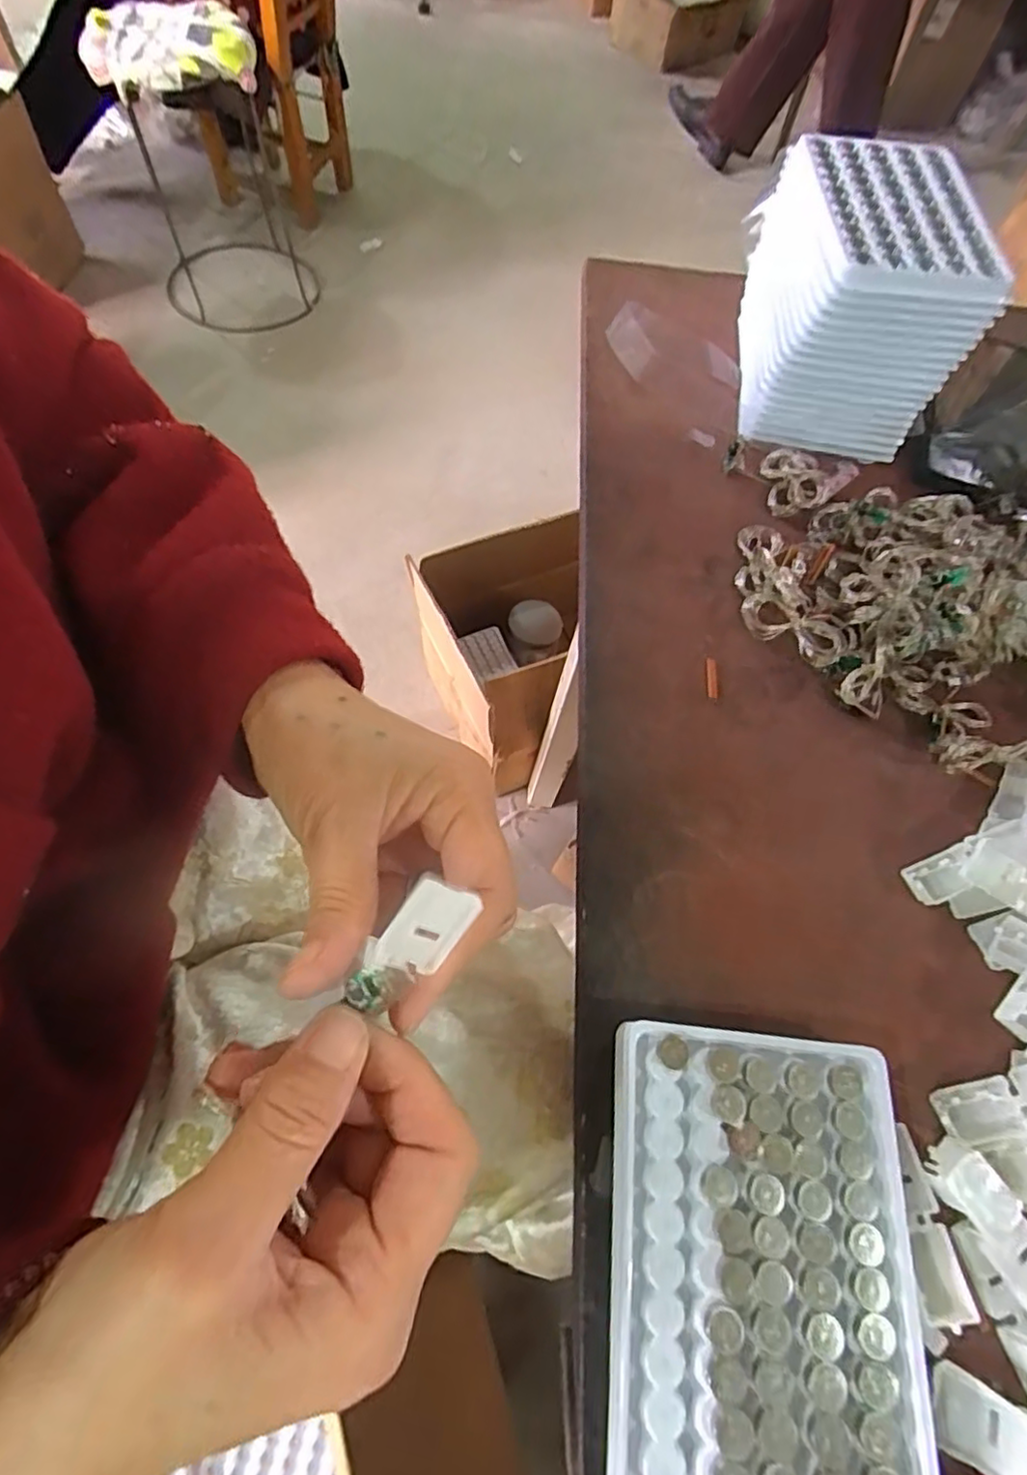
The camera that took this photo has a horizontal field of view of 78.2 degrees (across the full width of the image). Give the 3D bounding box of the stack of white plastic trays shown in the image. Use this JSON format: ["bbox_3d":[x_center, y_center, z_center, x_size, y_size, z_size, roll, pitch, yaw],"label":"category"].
[{"bbox_3d":[0.191,-0.250,0.366,0.103,0.103,0.131,4,64,-3],"label":"stack of white plastic trays"}]

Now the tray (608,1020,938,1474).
[{"bbox_3d":[0.081,0.170,0.208,0.096,0.021,0.129,7,65,-1],"label":"tray"}]

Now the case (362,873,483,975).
[{"bbox_3d":[-0.025,0.053,0.173,0.030,0.021,0.004,-50,28,6],"label":"case"}]

